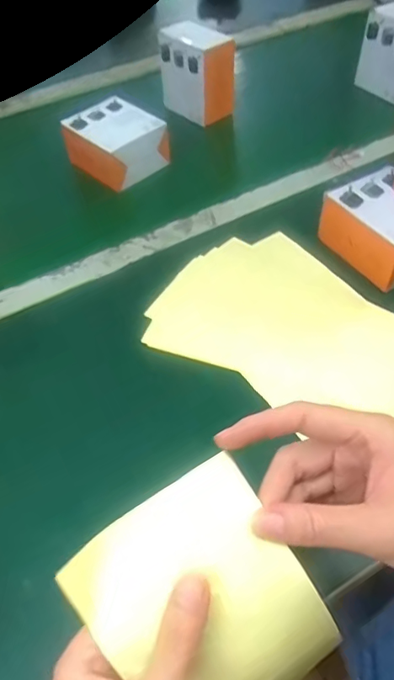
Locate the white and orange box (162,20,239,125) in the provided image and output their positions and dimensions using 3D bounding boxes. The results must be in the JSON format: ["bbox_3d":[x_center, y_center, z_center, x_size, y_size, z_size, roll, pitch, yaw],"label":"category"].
[{"bbox_3d":[0.000,-0.400,0.769,0.052,0.111,0.109,-34,57,-23],"label":"white and orange box"}]

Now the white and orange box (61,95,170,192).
[{"bbox_3d":[-0.112,-0.272,0.710,0.112,0.056,0.102,35,60,27],"label":"white and orange box"}]

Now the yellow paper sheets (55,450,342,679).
[{"bbox_3d":[0.009,0.144,0.273,0.103,0.032,0.133,-33,91,-5],"label":"yellow paper sheets"}]

